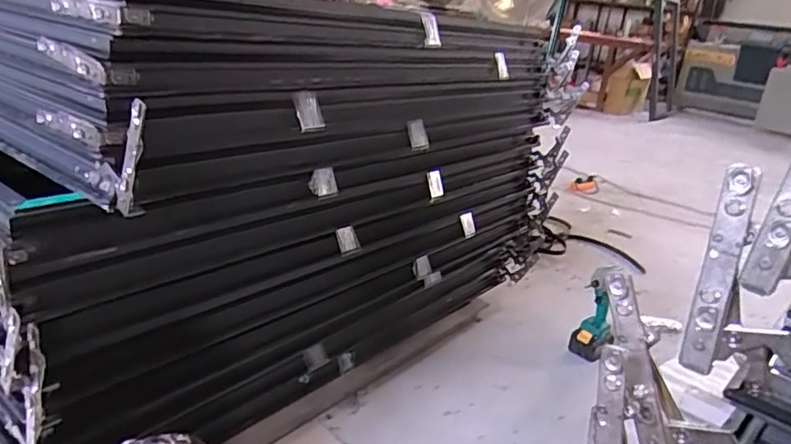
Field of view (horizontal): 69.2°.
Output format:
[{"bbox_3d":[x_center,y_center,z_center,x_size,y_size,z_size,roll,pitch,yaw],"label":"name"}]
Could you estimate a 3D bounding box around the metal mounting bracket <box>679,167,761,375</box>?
[{"bbox_3d":[0.211,0.034,0.374,0.021,0.141,0.008,15,19,29],"label":"metal mounting bracket"}]

